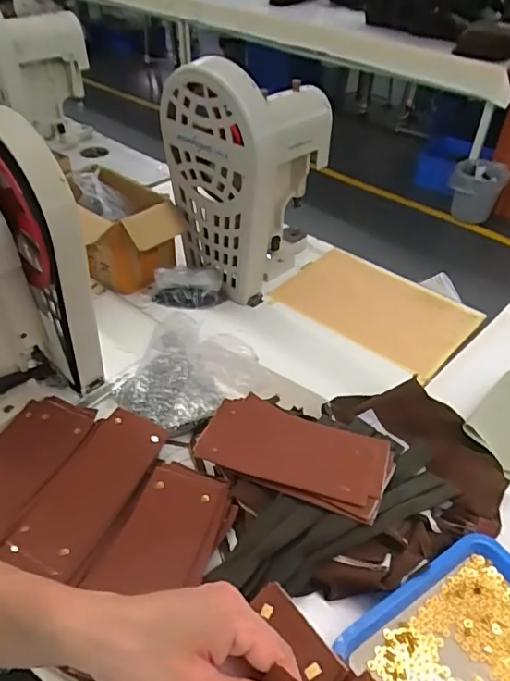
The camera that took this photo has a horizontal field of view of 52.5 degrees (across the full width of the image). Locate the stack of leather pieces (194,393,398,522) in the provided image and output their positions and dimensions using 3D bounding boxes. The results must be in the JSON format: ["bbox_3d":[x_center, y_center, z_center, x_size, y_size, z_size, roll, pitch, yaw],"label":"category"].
[{"bbox_3d":[0.060,0.162,0.779,0.278,0.028,0.134,18,50,17],"label":"stack of leather pieces"}]

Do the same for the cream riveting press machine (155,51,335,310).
[{"bbox_3d":[-0.007,-0.378,1.140,0.242,0.426,0.305,29,50,27],"label":"cream riveting press machine"}]

